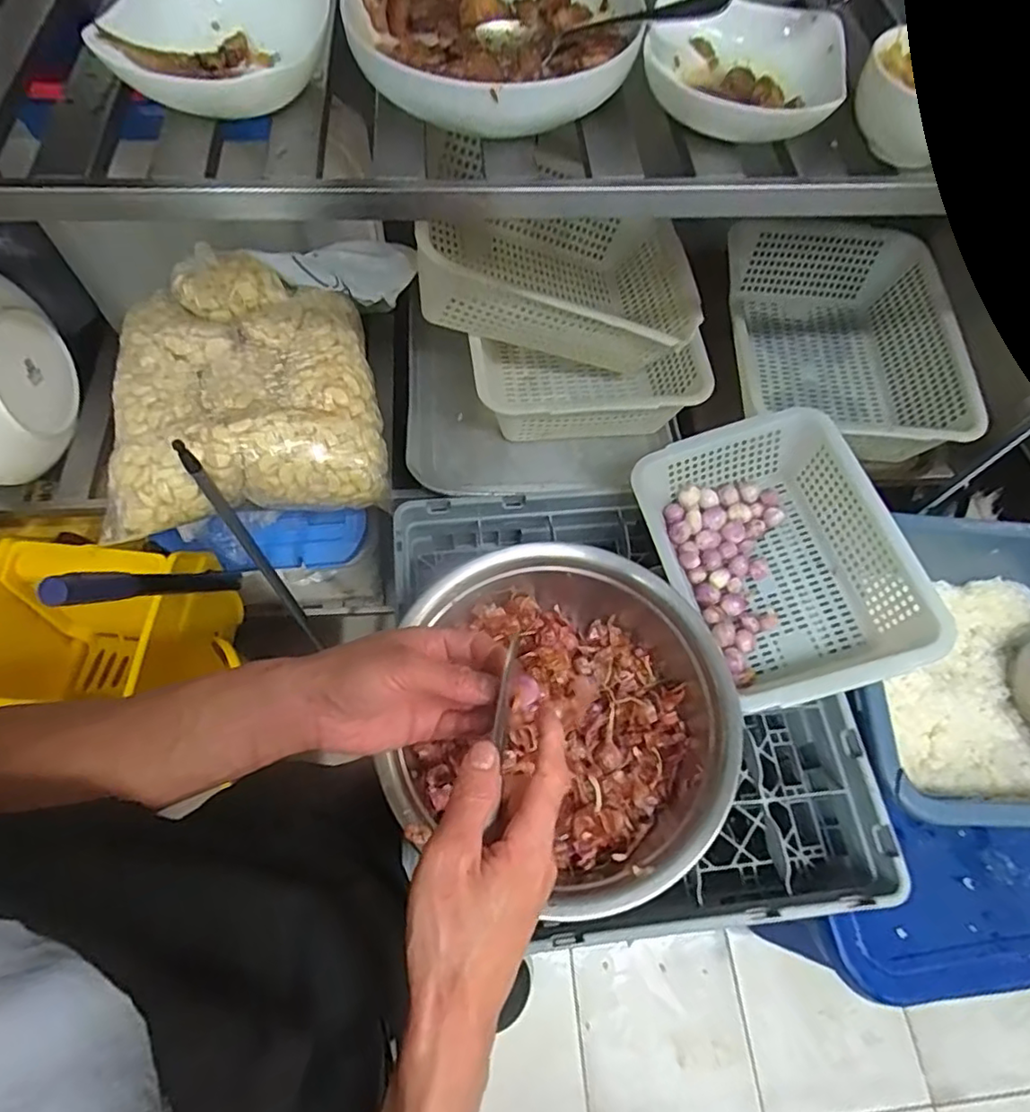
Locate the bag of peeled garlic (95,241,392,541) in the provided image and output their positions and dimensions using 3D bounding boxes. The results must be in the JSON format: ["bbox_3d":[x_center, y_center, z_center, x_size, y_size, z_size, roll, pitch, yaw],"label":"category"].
[{"bbox_3d":[-0.353,-0.212,0.773,0.333,0.119,0.311,-10,65,-7],"label":"bag of peeled garlic"}]

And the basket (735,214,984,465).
[{"bbox_3d":[0.471,-0.306,0.890,0.291,0.122,0.372,4,65,0],"label":"basket"}]

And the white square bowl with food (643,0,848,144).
[{"bbox_3d":[0.177,-0.381,0.469,0.147,0.052,0.117,18,65,6],"label":"white square bowl with food"}]

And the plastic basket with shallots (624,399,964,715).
[{"bbox_3d":[0.303,-0.003,0.680,0.248,0.108,0.317,-13,66,-8],"label":"plastic basket with shallots"}]

